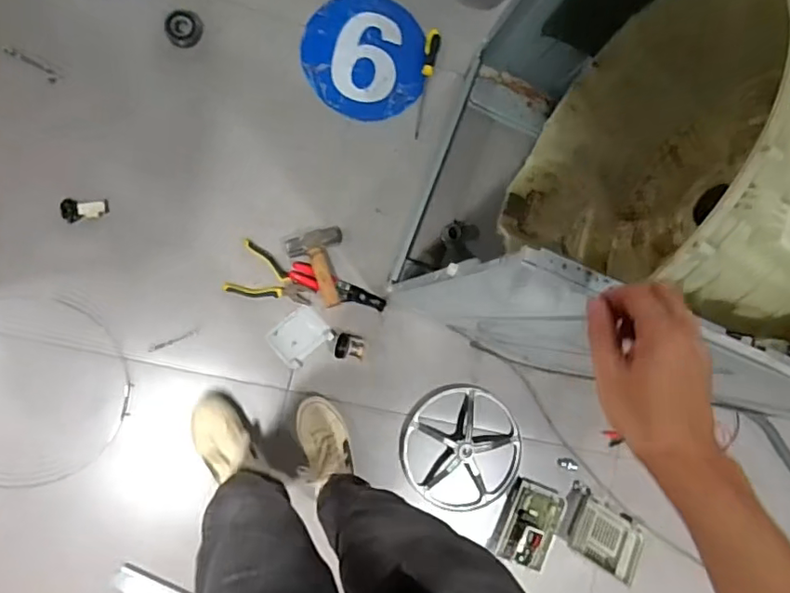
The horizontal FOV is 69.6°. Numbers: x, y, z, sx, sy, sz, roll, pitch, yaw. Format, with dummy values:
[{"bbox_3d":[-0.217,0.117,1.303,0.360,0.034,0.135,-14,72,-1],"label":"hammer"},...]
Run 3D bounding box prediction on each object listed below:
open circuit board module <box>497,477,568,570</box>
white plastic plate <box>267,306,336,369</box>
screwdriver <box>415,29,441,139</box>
[{"bbox_3d":[0.316,0.524,1.296,0.129,0.030,0.175,26,85,-8],"label":"open circuit board module"},{"bbox_3d":[-0.206,0.087,1.238,0.121,0.010,0.097,-40,90,-1],"label":"white plastic plate"},{"bbox_3d":[0.071,-0.486,1.293,0.030,0.025,0.247,11,87,-9],"label":"screwdriver"}]

